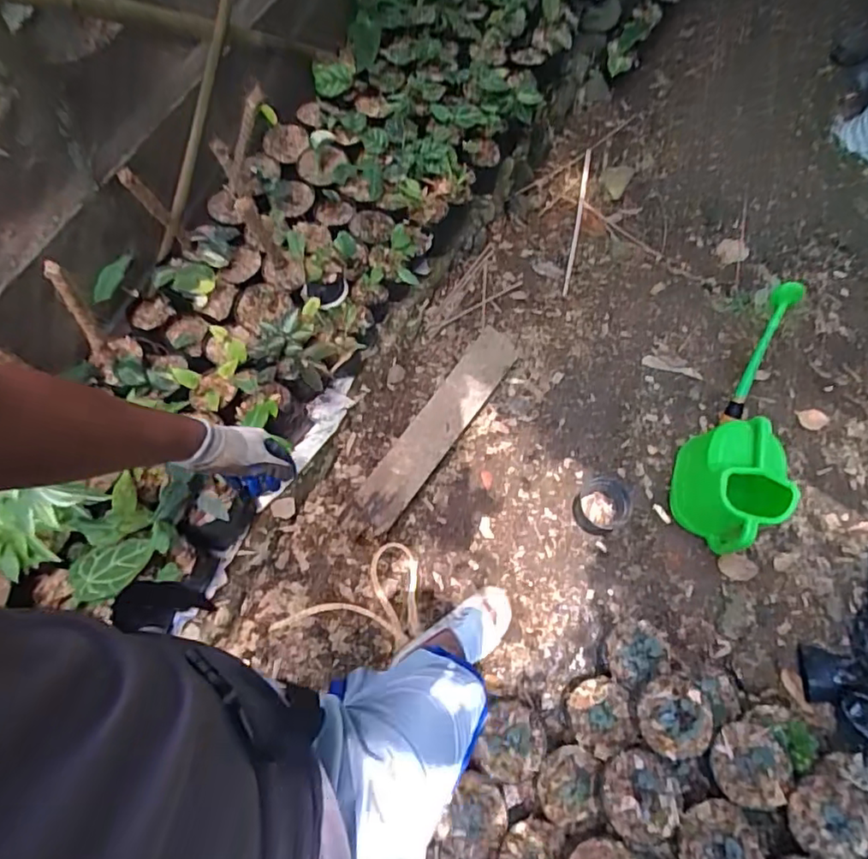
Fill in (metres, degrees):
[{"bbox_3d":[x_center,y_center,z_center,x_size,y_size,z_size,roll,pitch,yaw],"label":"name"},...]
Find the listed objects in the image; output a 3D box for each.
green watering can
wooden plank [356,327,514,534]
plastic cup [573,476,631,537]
[{"bbox_3d":[0.724,0.000,1.323,0.197,0.314,0.531,25,72,12],"label":"green watering can"},{"bbox_3d":[0.009,-0.016,1.468,0.131,0.056,0.605,34,75,16],"label":"wooden plank"},{"bbox_3d":[0.405,0.184,1.385,0.126,0.068,0.132,0,66,0],"label":"plastic cup"}]

